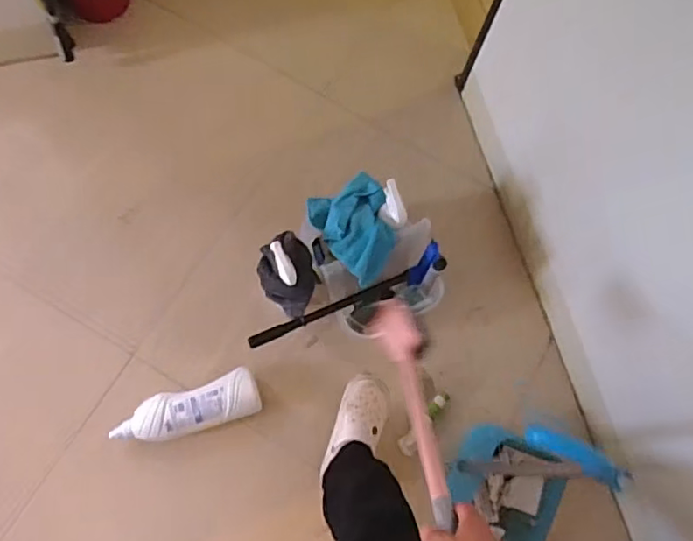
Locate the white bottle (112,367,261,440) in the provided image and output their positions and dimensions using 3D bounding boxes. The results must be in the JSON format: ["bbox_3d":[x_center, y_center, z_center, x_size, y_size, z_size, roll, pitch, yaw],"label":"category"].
[{"bbox_3d":[-0.334,0.292,1.202,0.311,0.070,0.102,-15,75,-10],"label":"white bottle"}]

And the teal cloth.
[{"bbox_3d":[0.027,-0.092,1.210,0.155,0.112,0.221,-25,77,-12],"label":"teal cloth"}]

